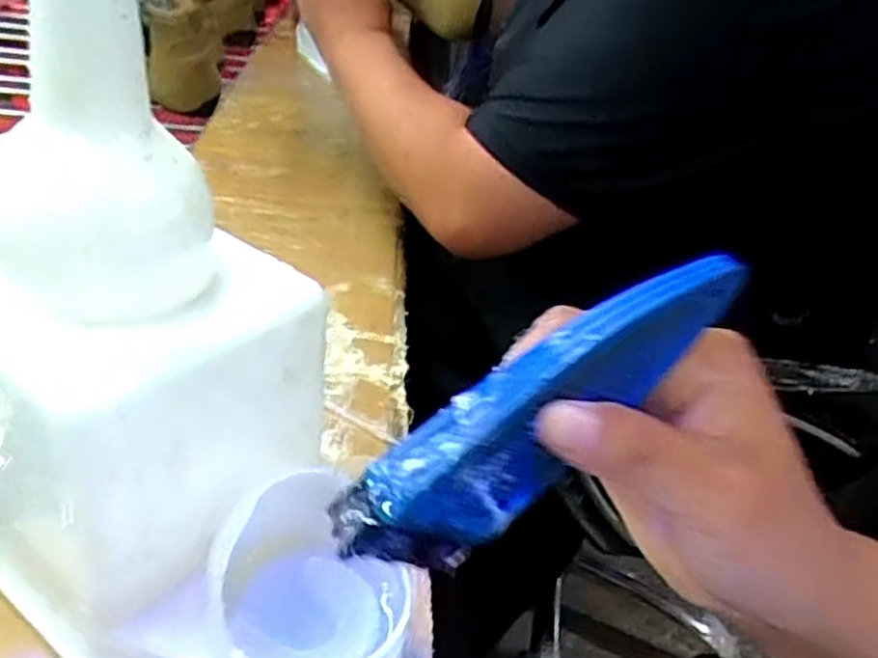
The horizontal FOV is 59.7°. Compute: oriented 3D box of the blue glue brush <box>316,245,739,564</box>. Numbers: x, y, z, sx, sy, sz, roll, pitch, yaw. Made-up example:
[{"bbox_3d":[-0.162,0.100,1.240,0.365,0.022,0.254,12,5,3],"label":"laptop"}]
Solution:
[{"bbox_3d":[0.030,0.024,0.220,0.132,0.032,0.024,-37,42,1],"label":"blue glue brush"}]

